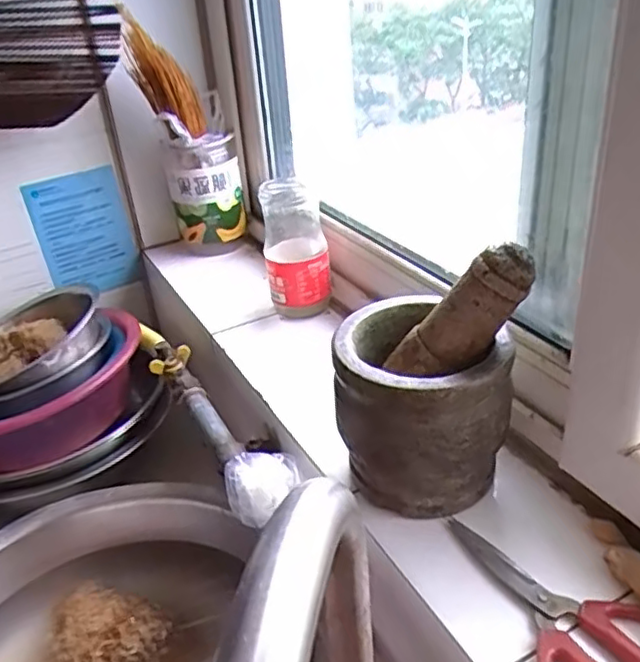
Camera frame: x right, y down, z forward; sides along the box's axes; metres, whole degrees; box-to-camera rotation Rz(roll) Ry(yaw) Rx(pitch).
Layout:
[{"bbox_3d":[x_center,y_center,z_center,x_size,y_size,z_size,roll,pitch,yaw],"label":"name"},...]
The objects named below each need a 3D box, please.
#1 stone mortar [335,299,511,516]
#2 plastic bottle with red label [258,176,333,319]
[{"bbox_3d":[0.061,0.048,0.405,0.098,0.102,0.099,-3,30,4],"label":"stone mortar"},{"bbox_3d":[-0.022,-0.075,0.613,0.058,0.121,0.053,-5,30,0],"label":"plastic bottle with red label"}]

